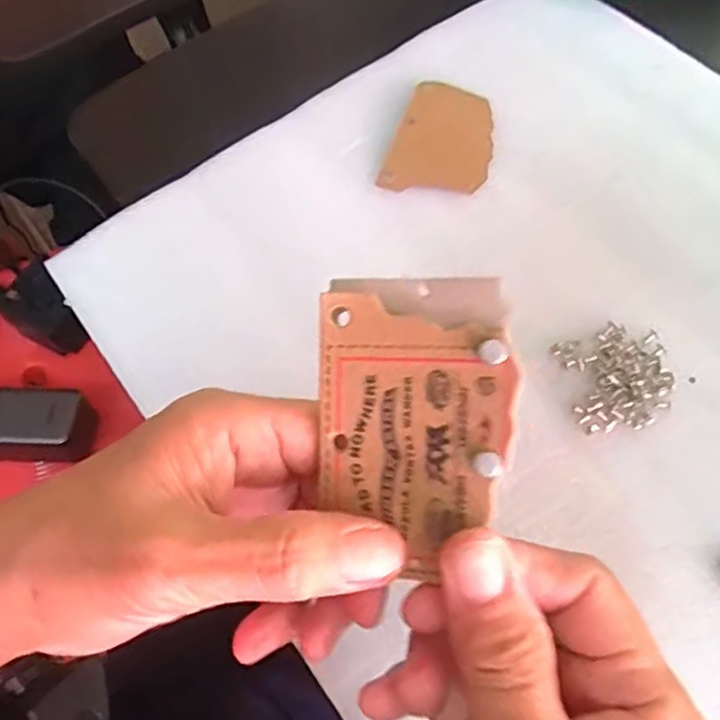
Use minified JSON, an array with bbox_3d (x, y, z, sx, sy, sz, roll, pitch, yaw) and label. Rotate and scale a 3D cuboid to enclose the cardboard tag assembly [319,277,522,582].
[{"bbox_3d":[0.015,0.016,0.188,0.053,0.007,0.078,-1,87,13],"label":"cardboard tag assembly"}]

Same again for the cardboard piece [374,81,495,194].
[{"bbox_3d":[0.047,-0.122,0.374,0.054,0.004,0.076,19,70,5],"label":"cardboard piece"}]

